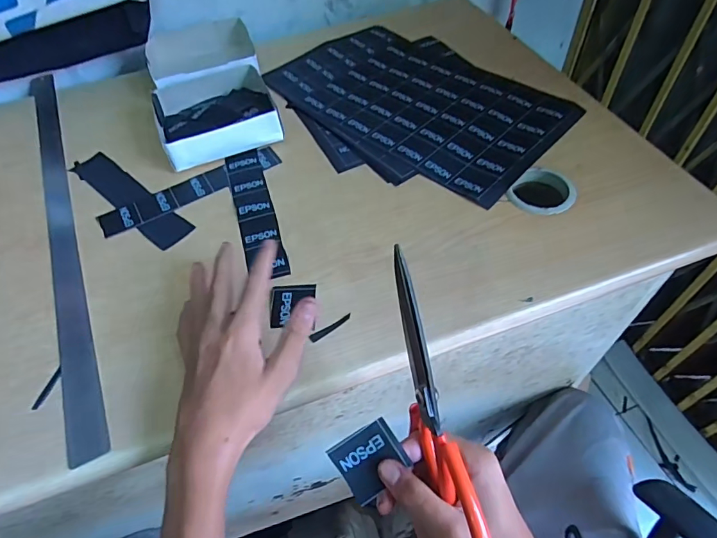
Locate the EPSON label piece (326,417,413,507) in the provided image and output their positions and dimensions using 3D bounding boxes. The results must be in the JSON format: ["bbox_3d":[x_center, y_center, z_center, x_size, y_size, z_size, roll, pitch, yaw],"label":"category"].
[{"bbox_3d":[0.009,0.127,0.293,0.043,0.004,0.042,-32,85,-5],"label":"EPSON label piece"}]

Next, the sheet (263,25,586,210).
[{"bbox_3d":[0.069,-0.222,0.565,0.367,0.005,0.212,37,64,26],"label":"sheet"}]

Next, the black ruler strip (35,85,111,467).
[{"bbox_3d":[-0.335,-0.075,0.489,0.030,0.004,0.609,-24,56,-13],"label":"black ruler strip"}]

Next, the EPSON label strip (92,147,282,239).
[{"bbox_3d":[-0.185,-0.089,0.493,0.202,0.004,0.039,-28,57,-15],"label":"EPSON label strip"}]

